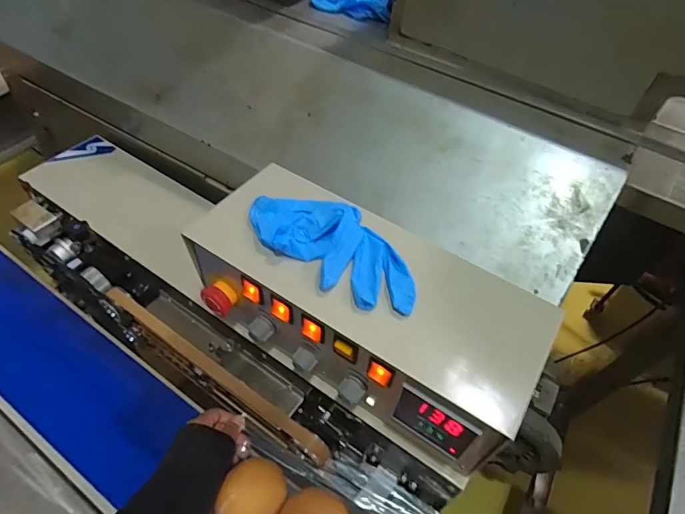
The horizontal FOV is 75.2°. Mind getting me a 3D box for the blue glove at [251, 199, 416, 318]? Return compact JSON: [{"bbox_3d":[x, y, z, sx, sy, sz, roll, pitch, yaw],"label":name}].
[{"bbox_3d":[-0.010,-0.016,0.427,0.192,0.026,0.084,36,58,22],"label":"blue glove"}]

